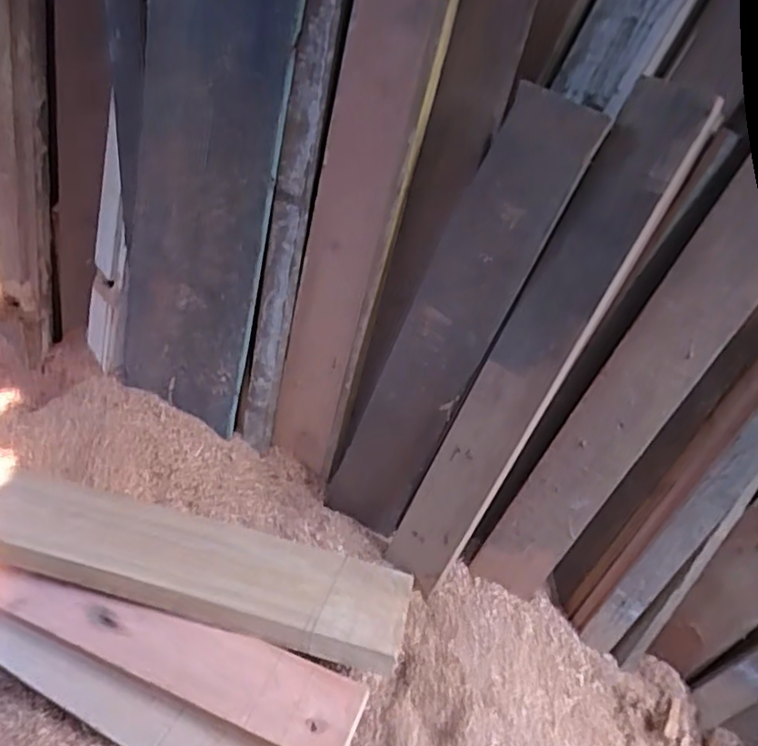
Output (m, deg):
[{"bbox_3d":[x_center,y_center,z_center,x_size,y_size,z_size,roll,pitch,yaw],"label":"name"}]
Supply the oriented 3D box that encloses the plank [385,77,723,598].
[{"bbox_3d":[0.198,-0.007,0.878,0.124,0.779,0.034,37,28,26],"label":"plank"}]

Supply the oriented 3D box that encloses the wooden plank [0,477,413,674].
[{"bbox_3d":[-0.344,0.286,0.981,0.798,0.053,0.224,12,17,9],"label":"wooden plank"}]

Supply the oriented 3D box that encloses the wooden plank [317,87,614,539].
[{"bbox_3d":[0.094,-0.038,0.942,0.140,0.751,0.034,34,33,17],"label":"wooden plank"}]

